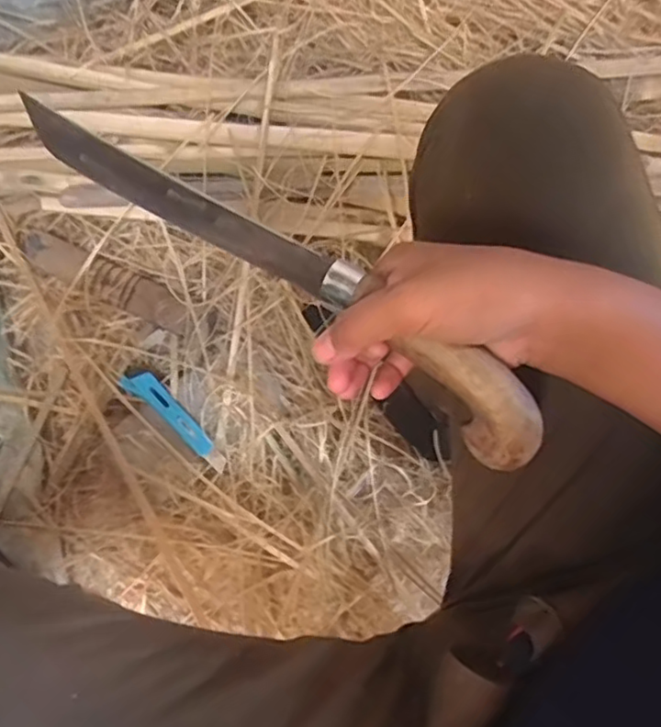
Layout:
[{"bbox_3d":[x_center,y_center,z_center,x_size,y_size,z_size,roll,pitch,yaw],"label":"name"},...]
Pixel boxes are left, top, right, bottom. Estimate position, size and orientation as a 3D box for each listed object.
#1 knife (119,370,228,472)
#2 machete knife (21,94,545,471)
[{"bbox_3d":[-0.181,0.063,0.742,0.166,0.010,0.032,40,76,15],"label":"knife"},{"bbox_3d":[-0.043,-0.062,0.376,0.375,0.048,0.034,34,75,17],"label":"machete knife"}]

